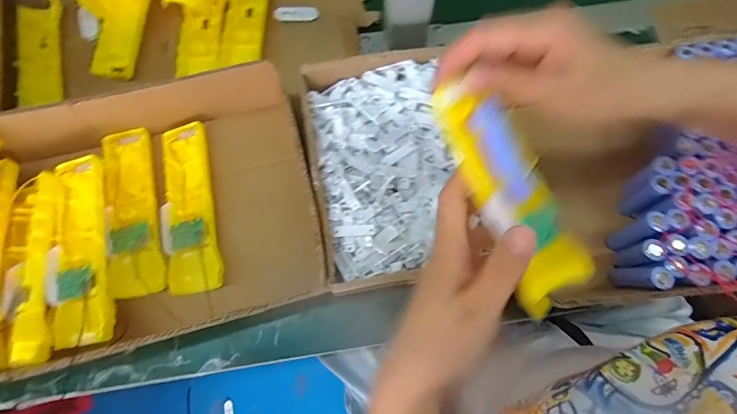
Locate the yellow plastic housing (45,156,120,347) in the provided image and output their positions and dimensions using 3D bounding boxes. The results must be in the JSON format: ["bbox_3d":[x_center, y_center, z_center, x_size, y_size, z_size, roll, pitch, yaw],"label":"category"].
[{"bbox_3d":[-0.258,0.038,0.369,0.047,0.033,0.164,-12,75,-2],"label":"yellow plastic housing"}]

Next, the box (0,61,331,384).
[{"bbox_3d":[-0.268,0.021,0.381,0.420,0.091,0.240,-16,75,-3],"label":"box"}]

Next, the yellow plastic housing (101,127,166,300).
[{"bbox_3d":[-0.226,0.001,0.395,0.050,0.021,0.167,-11,75,-2],"label":"yellow plastic housing"}]

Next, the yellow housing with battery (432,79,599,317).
[{"bbox_3d":[0.093,-0.009,0.272,0.054,0.027,0.161,-33,97,-7],"label":"yellow housing with battery"}]

